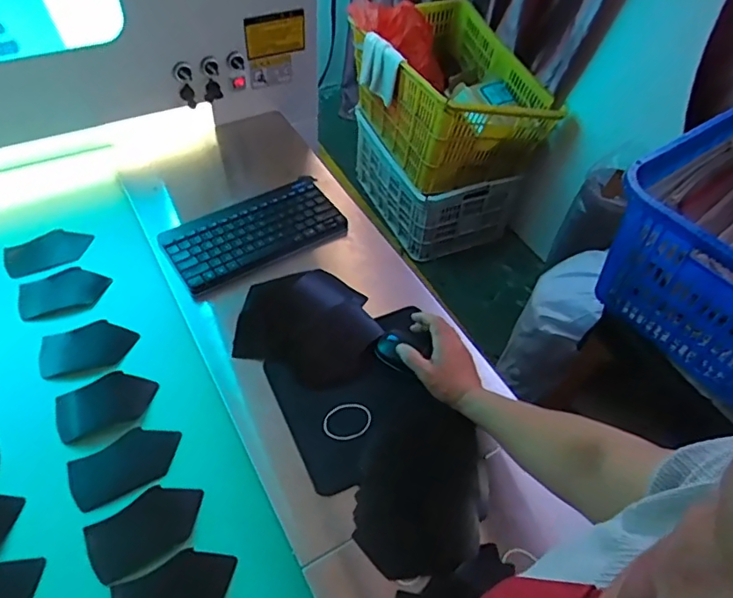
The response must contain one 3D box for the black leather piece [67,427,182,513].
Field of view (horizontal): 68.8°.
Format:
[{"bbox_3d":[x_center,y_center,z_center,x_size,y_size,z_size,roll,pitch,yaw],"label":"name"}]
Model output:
[{"bbox_3d":[-0.296,0.203,0.662,0.128,0.004,0.066,-24,66,-23],"label":"black leather piece"}]

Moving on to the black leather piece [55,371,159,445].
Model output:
[{"bbox_3d":[-0.342,0.139,0.706,0.120,0.011,0.070,-20,69,-15],"label":"black leather piece"}]

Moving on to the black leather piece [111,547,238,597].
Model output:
[{"bbox_3d":[-0.205,0.318,0.573,0.128,0.007,0.072,-21,55,-14],"label":"black leather piece"}]

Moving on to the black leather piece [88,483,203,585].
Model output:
[{"bbox_3d":[-0.252,0.263,0.615,0.126,0.007,0.071,-28,63,-18],"label":"black leather piece"}]

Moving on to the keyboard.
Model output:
[{"bbox_3d":[-0.175,-0.109,0.868,0.281,0.019,0.147,-29,59,-26],"label":"keyboard"}]

